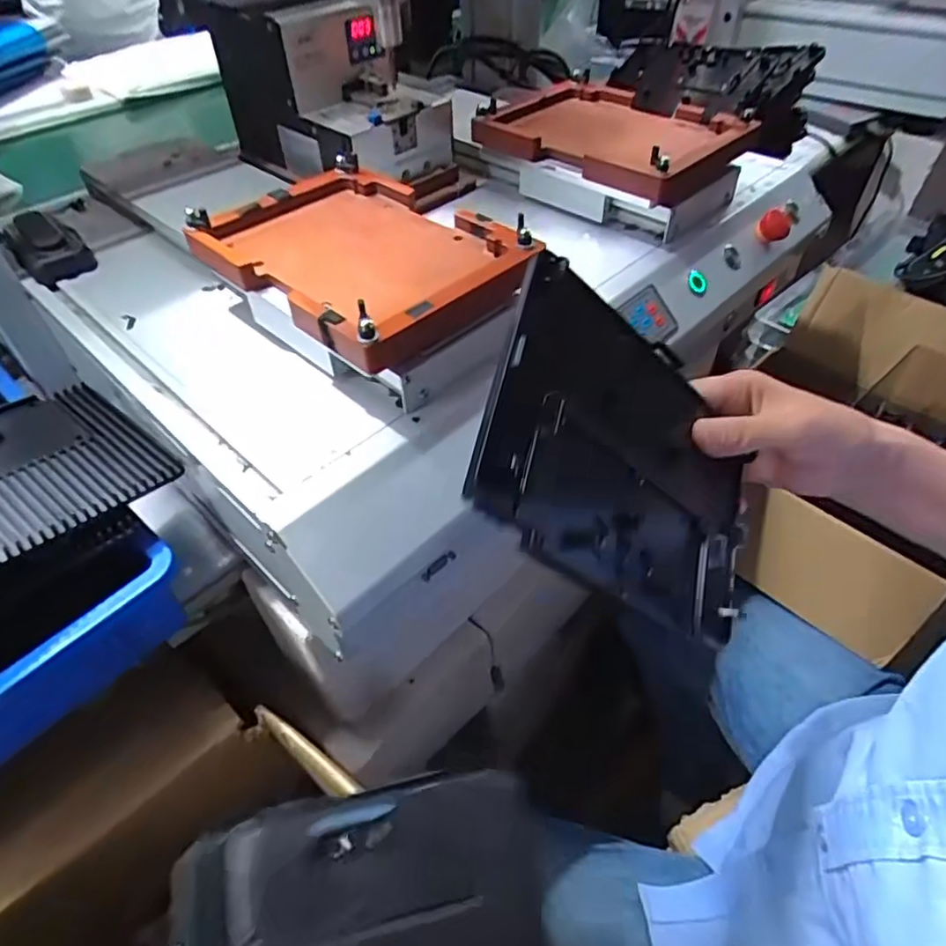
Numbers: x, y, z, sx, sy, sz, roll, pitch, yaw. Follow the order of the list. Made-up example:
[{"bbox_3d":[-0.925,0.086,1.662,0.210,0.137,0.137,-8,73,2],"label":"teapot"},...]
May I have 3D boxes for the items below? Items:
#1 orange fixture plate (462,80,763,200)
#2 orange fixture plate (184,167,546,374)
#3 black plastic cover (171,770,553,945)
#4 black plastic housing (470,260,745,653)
[{"bbox_3d":[0.127,-0.324,0.580,0.220,0.026,0.160,34,56,29],"label":"orange fixture plate"},{"bbox_3d":[-0.084,-0.156,0.447,0.227,0.043,0.157,32,56,28],"label":"orange fixture plate"},{"bbox_3d":[-0.057,0.257,0.348,0.202,0.032,0.138,-8,65,-12],"label":"black plastic cover"},{"bbox_3d":[0.077,-0.006,0.299,0.016,0.178,0.130,-12,55,51],"label":"black plastic housing"}]

